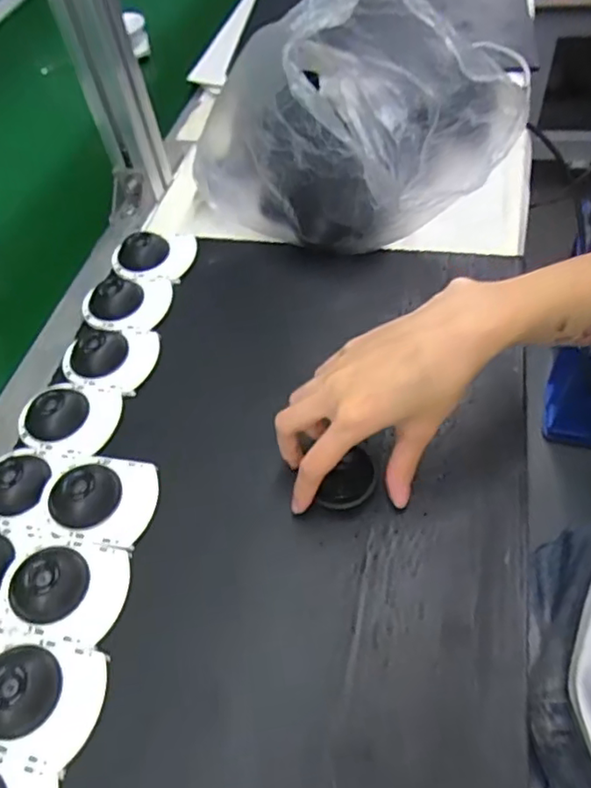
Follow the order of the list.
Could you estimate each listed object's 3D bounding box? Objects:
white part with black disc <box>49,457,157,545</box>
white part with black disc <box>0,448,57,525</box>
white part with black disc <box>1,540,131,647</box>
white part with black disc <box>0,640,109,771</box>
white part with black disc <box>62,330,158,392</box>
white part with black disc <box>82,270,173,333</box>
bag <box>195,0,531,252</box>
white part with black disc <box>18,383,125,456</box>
[{"bbox_3d":[-0.133,0.067,0.405,0.072,0.021,0.061,4,55,6],"label":"white part with black disc"},{"bbox_3d":[-0.197,0.059,0.418,0.053,0.016,0.057,-1,55,3],"label":"white part with black disc"},{"bbox_3d":[-0.145,0.117,0.370,0.075,0.020,0.059,5,55,7],"label":"white part with black disc"},{"bbox_3d":[-0.148,0.169,0.334,0.074,0.018,0.061,3,55,5],"label":"white part with black disc"},{"bbox_3d":[-0.149,-0.033,0.480,0.072,0.017,0.058,8,56,9],"label":"white part with black disc"},{"bbox_3d":[-0.145,-0.082,0.517,0.068,0.022,0.068,-1,55,2],"label":"white part with black disc"},{"bbox_3d":[0.037,-0.222,0.498,0.168,0.190,0.252,-39,62,-22],"label":"bag"},{"bbox_3d":[-0.171,0.015,0.450,0.072,0.015,0.060,8,56,9],"label":"white part with black disc"}]

